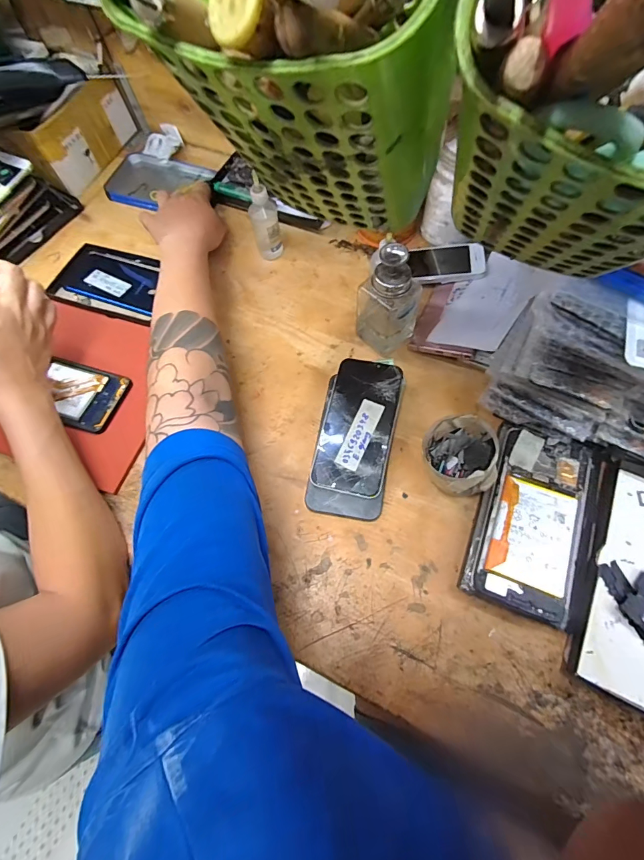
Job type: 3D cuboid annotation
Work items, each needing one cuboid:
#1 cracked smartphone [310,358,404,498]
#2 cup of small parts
[{"bbox_3d":[0.038,-0.006,0.421,0.075,0.007,0.146,10,73,9],"label":"cracked smartphone"},{"bbox_3d":[0.135,0.028,0.392,0.066,0.059,0.076,-17,65,-4],"label":"cup of small parts"}]

